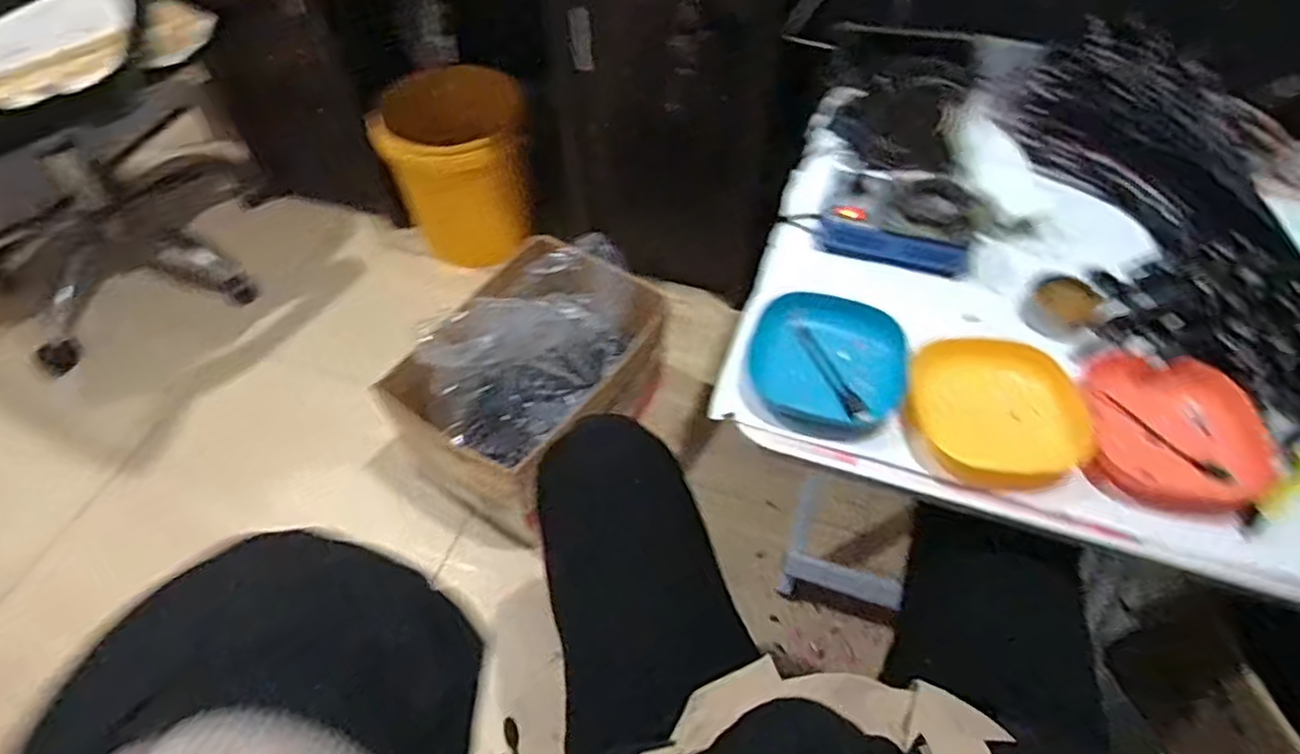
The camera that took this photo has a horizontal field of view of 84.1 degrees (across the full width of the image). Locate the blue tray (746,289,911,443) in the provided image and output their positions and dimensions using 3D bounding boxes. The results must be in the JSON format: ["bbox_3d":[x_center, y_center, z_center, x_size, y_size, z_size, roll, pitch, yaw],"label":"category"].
[{"bbox_3d":[0.164,-0.016,0.661,0.136,0.028,0.150,-13,54,-9],"label":"blue tray"}]

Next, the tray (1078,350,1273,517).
[{"bbox_3d":[0.449,0.043,0.611,0.140,0.026,0.143,15,55,11],"label":"tray"}]

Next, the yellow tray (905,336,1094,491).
[{"bbox_3d":[0.302,0.028,0.622,0.146,0.028,0.139,2,53,1],"label":"yellow tray"}]

